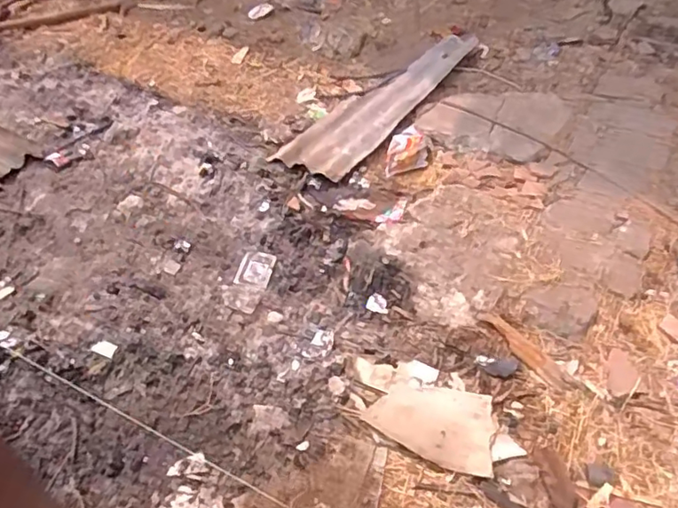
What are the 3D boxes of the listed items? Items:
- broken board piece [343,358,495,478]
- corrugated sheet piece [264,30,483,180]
[{"bbox_3d":[0.139,0.277,0.997,0.256,0.011,0.140,13,51,22],"label":"broken board piece"},{"bbox_3d":[0.158,-0.477,1.726,0.237,0.045,0.861,26,53,27],"label":"corrugated sheet piece"}]

